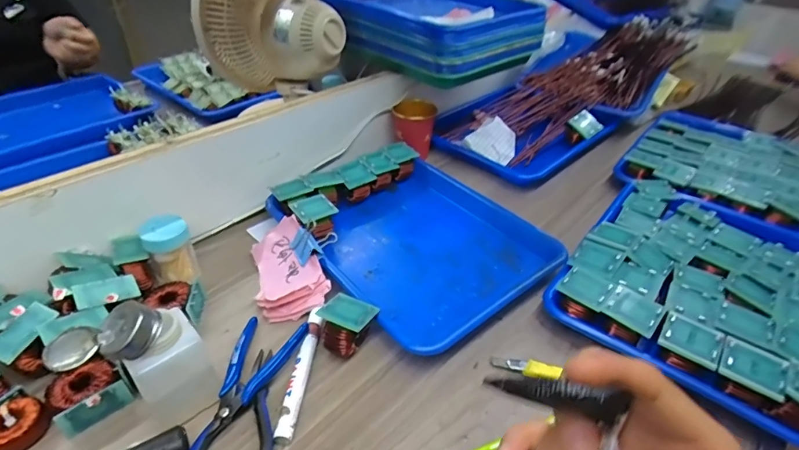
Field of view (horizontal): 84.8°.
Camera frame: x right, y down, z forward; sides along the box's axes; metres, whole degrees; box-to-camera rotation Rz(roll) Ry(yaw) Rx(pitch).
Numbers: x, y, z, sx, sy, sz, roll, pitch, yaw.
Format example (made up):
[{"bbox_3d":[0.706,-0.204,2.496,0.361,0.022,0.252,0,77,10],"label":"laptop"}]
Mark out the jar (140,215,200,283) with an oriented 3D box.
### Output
[{"bbox_3d":[-0.246,0.028,0.473,0.043,0.069,0.039,-21,43,-26],"label":"jar"}]

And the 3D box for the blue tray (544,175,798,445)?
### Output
[{"bbox_3d":[0.340,0.055,0.491,0.240,0.053,0.334,28,45,29],"label":"blue tray"}]

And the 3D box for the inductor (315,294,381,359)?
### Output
[{"bbox_3d":[-0.052,0.096,0.418,0.052,0.046,0.051,19,41,20],"label":"inductor"}]

